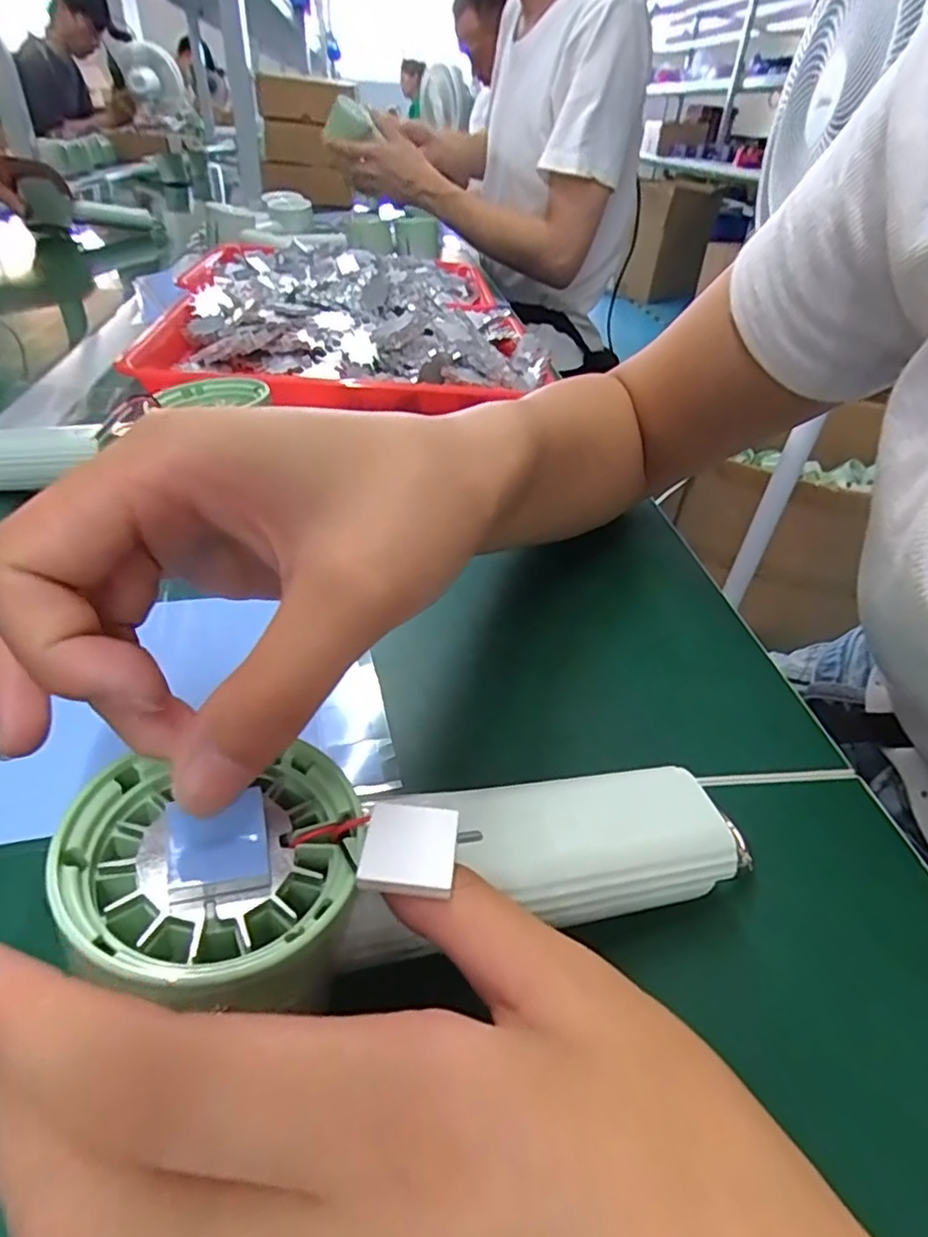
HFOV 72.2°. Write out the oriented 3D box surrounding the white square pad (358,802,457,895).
[{"bbox_3d":[-0.012,0.050,0.140,0.020,0.004,0.021,6,42,1],"label":"white square pad"}]

